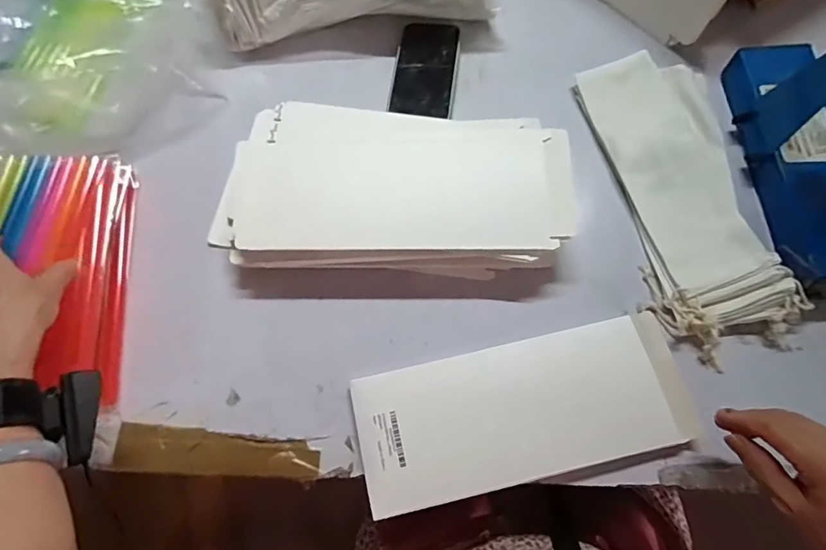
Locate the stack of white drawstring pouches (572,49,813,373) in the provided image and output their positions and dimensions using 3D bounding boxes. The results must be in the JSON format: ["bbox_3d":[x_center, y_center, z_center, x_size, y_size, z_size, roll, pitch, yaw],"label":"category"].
[{"bbox_3d":[0.292,-0.091,0.520,0.140,0.043,0.345,-8,69,-2],"label":"stack of white drawstring pouches"}]

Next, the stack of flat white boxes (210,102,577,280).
[{"bbox_3d":[-0.016,-0.093,0.520,0.351,0.057,0.175,1,69,2],"label":"stack of flat white boxes"}]

